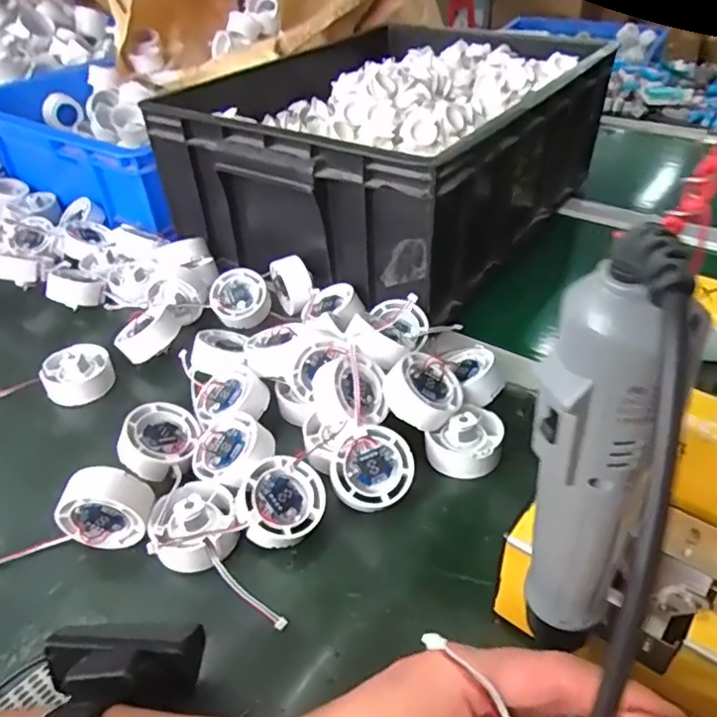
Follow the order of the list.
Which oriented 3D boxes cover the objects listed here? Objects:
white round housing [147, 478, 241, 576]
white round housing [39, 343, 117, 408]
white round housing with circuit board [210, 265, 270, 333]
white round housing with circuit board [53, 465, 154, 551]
[{"bbox_3d":[-0.108,0.108,0.384,0.053,0.038,0.056,-1,37,1],"label":"white round housing"},{"bbox_3d":[-0.245,0.013,0.516,0.057,0.040,0.057,-1,37,1],"label":"white round housing"},{"bbox_3d":[-0.116,-0.059,0.579,0.055,0.019,0.059,1,80,-4],"label":"white round housing with circuit board"},{"bbox_3d":[-0.162,0.097,0.382,0.053,0.060,0.024,-2,37,0],"label":"white round housing with circuit board"}]

